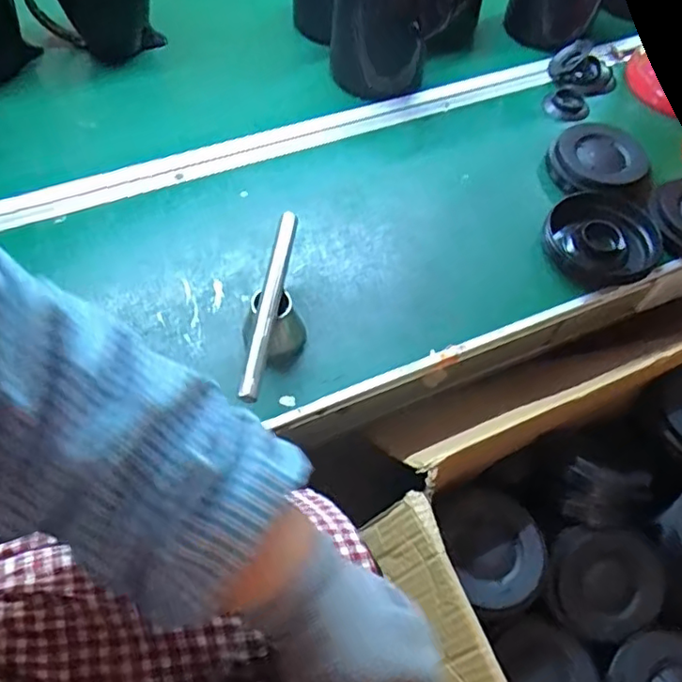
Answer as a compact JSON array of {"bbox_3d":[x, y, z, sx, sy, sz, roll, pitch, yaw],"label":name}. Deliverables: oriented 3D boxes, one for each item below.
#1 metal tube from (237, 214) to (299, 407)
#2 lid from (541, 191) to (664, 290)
[{"bbox_3d":[-0.063,-0.040,0.538,0.014,0.020,0.205,8,57,2],"label":"metal tube"},{"bbox_3d":[0.293,-0.114,0.657,0.115,0.029,0.112,1,57,-2],"label":"lid"}]

